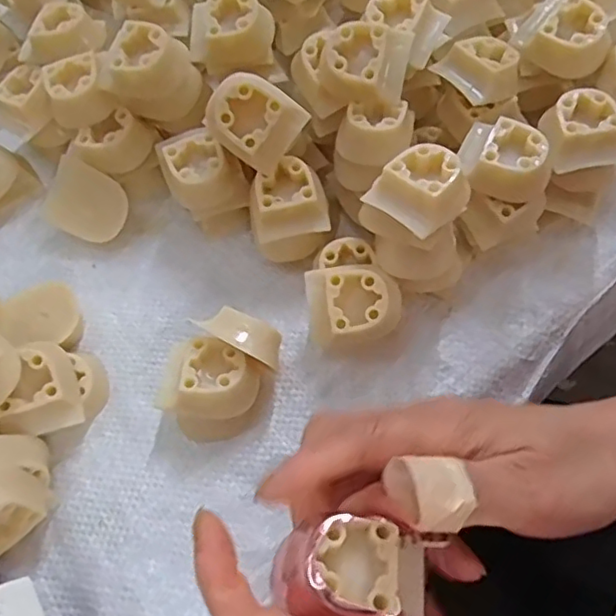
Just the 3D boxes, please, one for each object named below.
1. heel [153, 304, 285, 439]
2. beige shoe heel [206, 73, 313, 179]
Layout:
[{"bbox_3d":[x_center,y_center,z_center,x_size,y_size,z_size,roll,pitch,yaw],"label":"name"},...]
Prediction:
[{"bbox_3d":[-0.045,0.032,0.298,0.047,0.043,0.058,28,70,14],"label":"heel"},{"bbox_3d":[-0.027,-0.096,0.306,0.045,0.021,0.040,36,100,-10],"label":"beige shoe heel"}]

